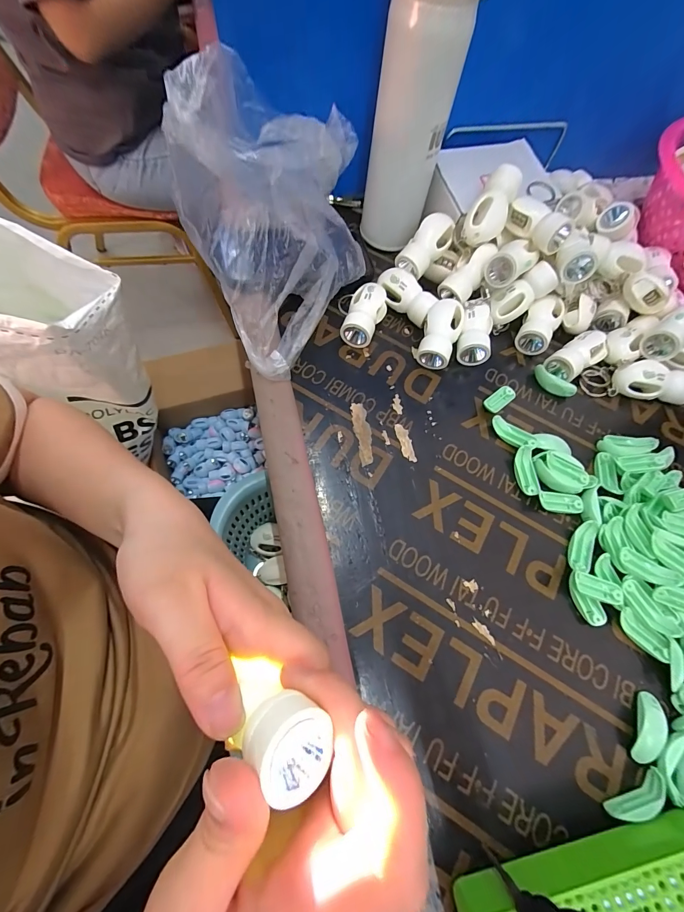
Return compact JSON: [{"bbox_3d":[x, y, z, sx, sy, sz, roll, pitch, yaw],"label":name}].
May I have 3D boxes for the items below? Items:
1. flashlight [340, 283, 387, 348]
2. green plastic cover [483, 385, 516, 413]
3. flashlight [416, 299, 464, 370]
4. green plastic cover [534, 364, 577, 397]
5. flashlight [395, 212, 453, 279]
[{"bbox_3d":[0.022,-0.135,0.339,0.032,0.031,0.056,18,66,3],"label":"flashlight"},{"bbox_3d":[0.147,-0.053,0.326,0.035,0.006,0.015,-35,74,-17],"label":"green plastic cover"},{"bbox_3d":[0.093,-0.116,0.329,0.033,0.025,0.063,16,82,9],"label":"flashlight"},{"bbox_3d":[0.201,-0.070,0.335,0.041,0.010,0.014,39,69,12],"label":"green plastic cover"},{"bbox_3d":[0.082,-0.204,0.344,0.029,0.023,0.062,43,91,18],"label":"flashlight"}]

